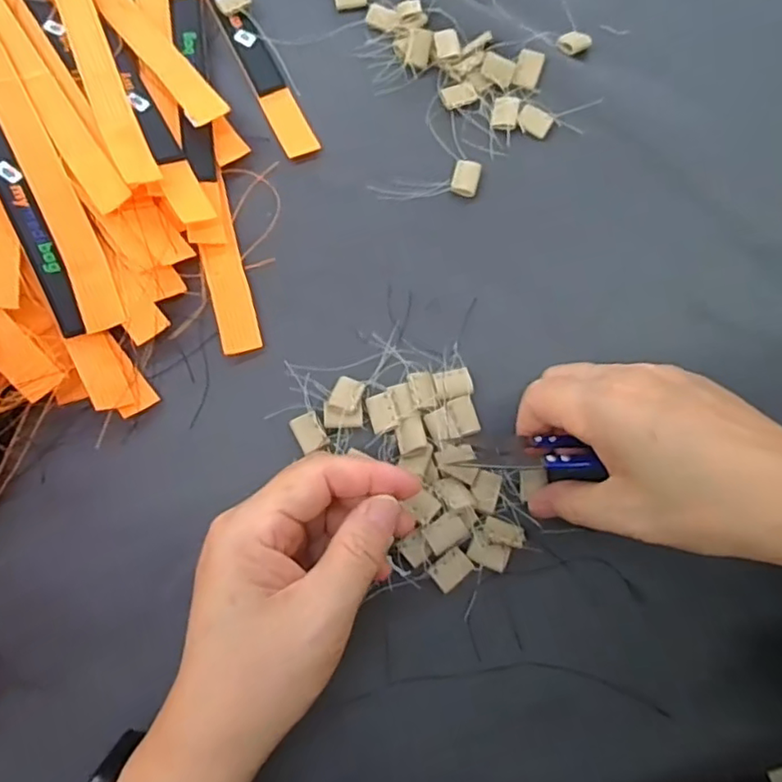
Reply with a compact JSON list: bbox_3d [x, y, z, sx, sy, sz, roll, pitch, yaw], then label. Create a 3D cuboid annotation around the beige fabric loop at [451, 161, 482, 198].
[{"bbox_3d":[0.044,-0.123,0.351,0.015,0.004,0.022,13,77,2],"label":"beige fabric loop"}]

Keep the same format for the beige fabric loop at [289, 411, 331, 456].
[{"bbox_3d":[-0.042,0.022,0.314,0.015,0.009,0.020,-28,79,-7],"label":"beige fabric loop"}]

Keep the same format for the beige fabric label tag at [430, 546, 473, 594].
[{"bbox_3d":[0.030,0.087,0.297,0.019,0.004,0.014,-40,81,-9],"label":"beige fabric label tag"}]

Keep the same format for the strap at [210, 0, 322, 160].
[{"bbox_3d":[-0.099,-0.237,0.380,0.020,0.006,0.221,-25,79,-6],"label":"strap"}]

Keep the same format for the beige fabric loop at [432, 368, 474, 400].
[{"bbox_3d":[0.033,-0.004,0.321,0.020,0.005,0.015,-12,78,-4],"label":"beige fabric loop"}]

